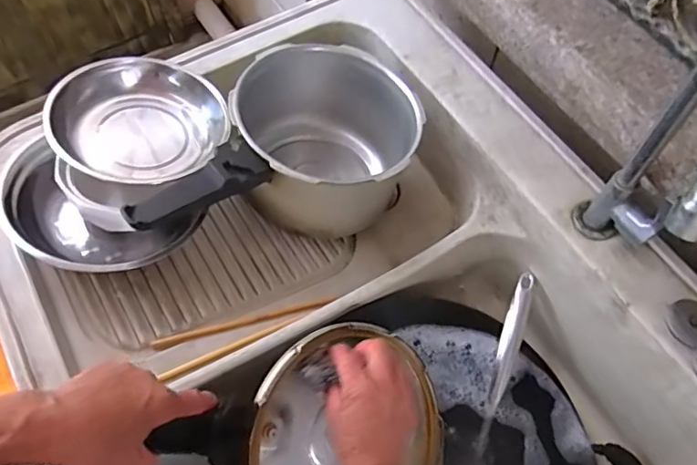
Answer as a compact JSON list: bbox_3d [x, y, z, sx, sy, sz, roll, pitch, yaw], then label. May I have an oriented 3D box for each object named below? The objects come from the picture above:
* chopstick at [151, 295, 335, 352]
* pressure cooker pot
[{"bbox_3d":[-0.109,0.097,0.599,0.200,0.004,0.010,-12,62,-24],"label":"chopstick"},{"bbox_3d":[-0.085,-0.066,0.643,0.369,0.159,0.202,-40,69,-19],"label":"pressure cooker pot"}]

